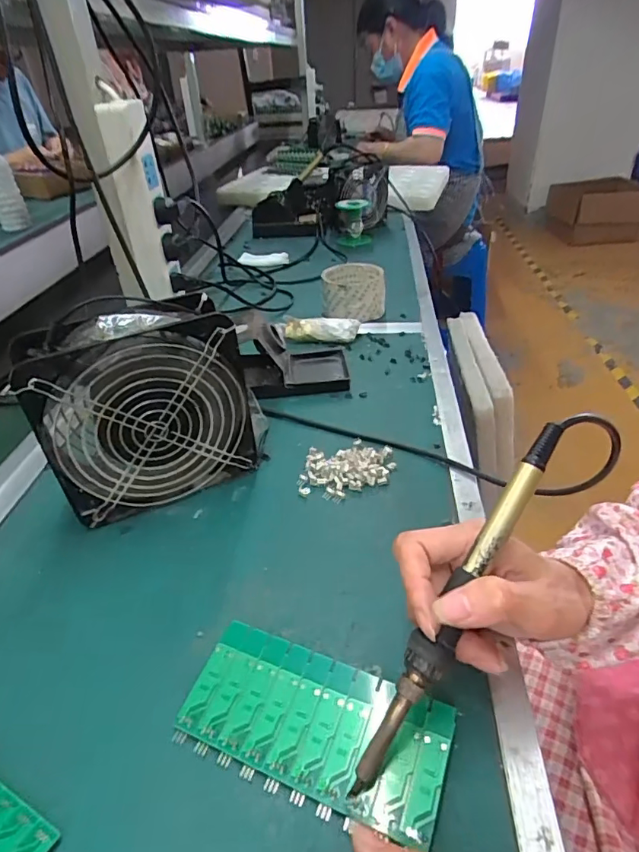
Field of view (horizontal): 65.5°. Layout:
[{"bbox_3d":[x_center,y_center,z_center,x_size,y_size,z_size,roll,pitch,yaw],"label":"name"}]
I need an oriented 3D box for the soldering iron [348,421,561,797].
[{"bbox_3d":[0.069,0.086,0.245,0.018,0.016,0.202,26,80,34],"label":"soldering iron"}]

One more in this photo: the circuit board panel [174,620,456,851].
[{"bbox_3d":[-0.003,0.155,0.263,0.136,0.004,0.062,12,46,21],"label":"circuit board panel"}]

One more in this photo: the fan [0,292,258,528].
[{"bbox_3d":[-0.131,-0.014,0.386,0.156,0.155,0.056,-18,39,-19],"label":"fan"}]

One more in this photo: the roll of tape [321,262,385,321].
[{"bbox_3d":[0.046,-0.179,0.676,0.085,0.059,0.082,0,37,5],"label":"roll of tape"}]

